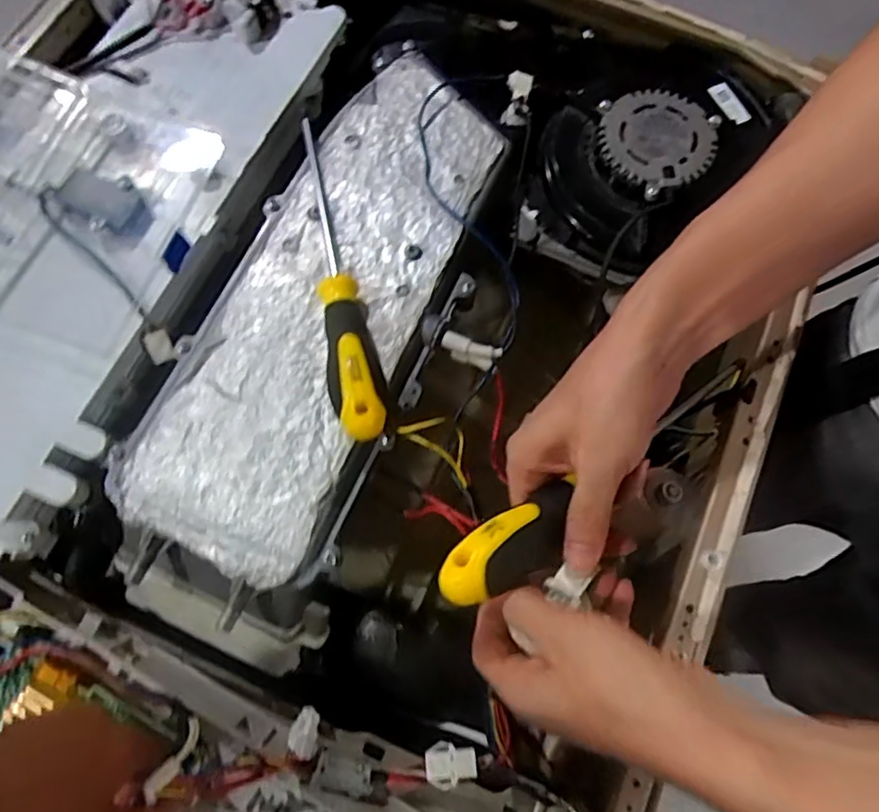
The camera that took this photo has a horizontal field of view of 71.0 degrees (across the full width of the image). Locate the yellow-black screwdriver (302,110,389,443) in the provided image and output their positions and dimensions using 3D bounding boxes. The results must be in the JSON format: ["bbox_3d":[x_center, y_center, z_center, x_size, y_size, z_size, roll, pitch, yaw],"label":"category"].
[{"bbox_3d":[-0.068,-0.088,0.379,0.031,0.030,0.227,-13,72,-7],"label":"yellow-black screwdriver"}]

